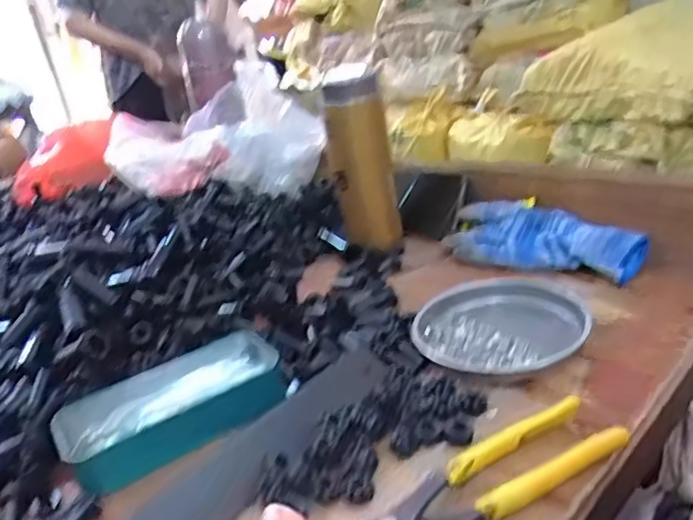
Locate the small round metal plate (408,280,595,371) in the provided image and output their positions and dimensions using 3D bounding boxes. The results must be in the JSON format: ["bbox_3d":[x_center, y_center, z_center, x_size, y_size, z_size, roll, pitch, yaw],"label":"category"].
[{"bbox_3d":[0.121,0.055,0.511,0.126,0.025,0.128,-7,25,3],"label":"small round metal plate"}]

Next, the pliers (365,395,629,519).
[{"bbox_3d":[0.083,0.124,0.374,0.164,0.020,0.050,-16,26,-17],"label":"pliers"}]

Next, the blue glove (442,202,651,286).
[{"bbox_3d":[0.184,-0.017,0.618,0.184,0.037,0.078,7,29,29],"label":"blue glove"}]

